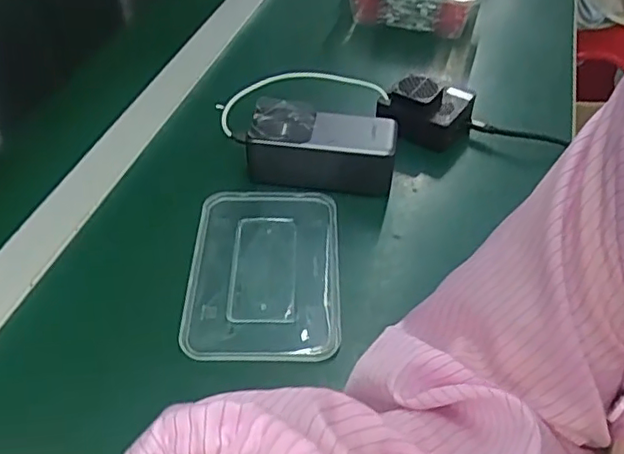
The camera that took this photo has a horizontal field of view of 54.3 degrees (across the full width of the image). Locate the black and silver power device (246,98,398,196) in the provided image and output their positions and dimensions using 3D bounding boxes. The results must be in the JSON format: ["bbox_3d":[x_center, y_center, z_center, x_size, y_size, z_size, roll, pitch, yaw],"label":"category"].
[{"bbox_3d":[0.011,-0.072,0.548,0.131,0.053,0.062,7,45,9],"label":"black and silver power device"}]

